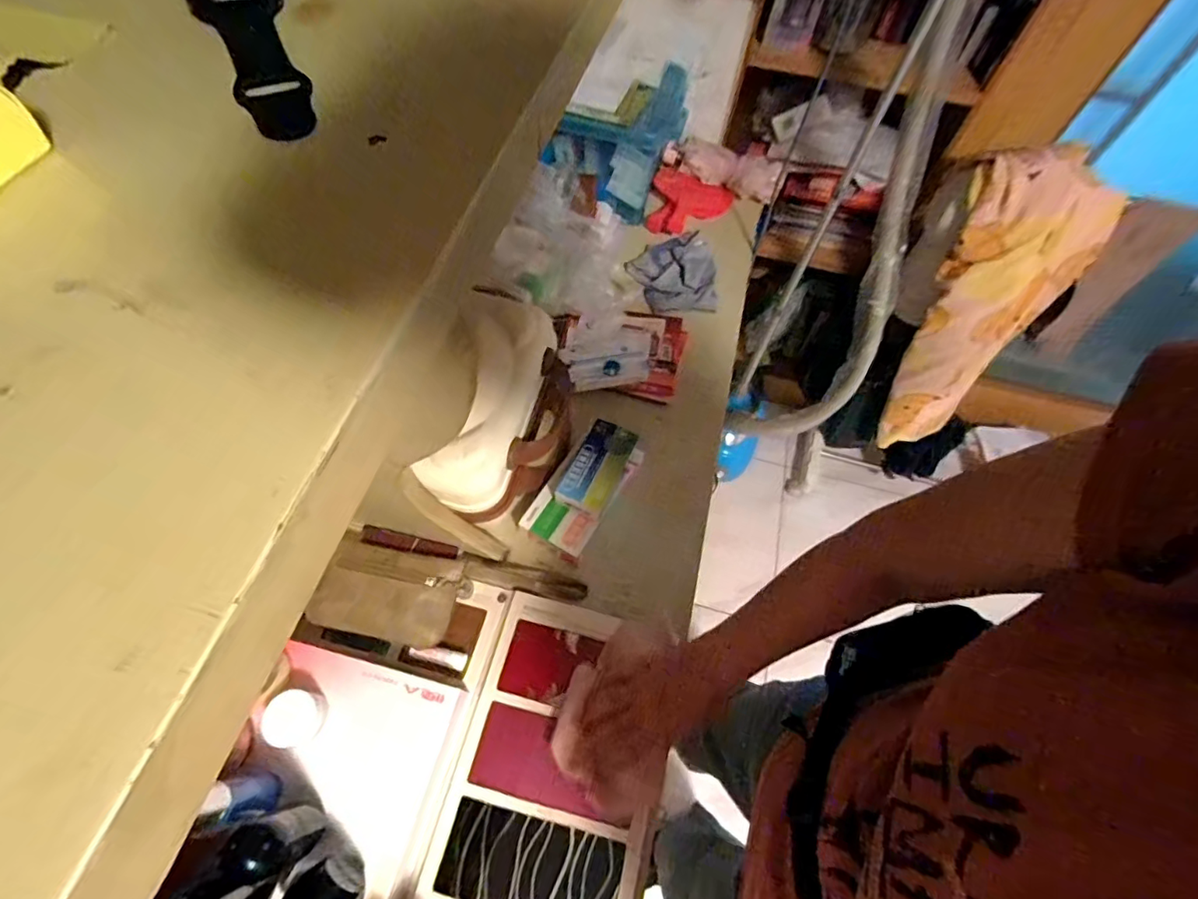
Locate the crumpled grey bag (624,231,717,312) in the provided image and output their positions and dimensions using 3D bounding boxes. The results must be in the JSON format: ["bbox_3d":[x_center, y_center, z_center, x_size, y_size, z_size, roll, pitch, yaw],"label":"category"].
[{"bbox_3d":[0.136,-0.316,0.943,0.166,0.042,0.185,-14,64,-11],"label":"crumpled grey bag"}]

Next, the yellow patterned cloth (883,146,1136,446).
[{"bbox_3d":[0.724,-0.237,1.018,0.238,0.587,0.078,5,41,-1],"label":"yellow patterned cloth"}]

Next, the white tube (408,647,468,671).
[{"bbox_3d":[-0.186,0.238,0.610,0.064,0.013,0.019,13,62,3],"label":"white tube"}]

